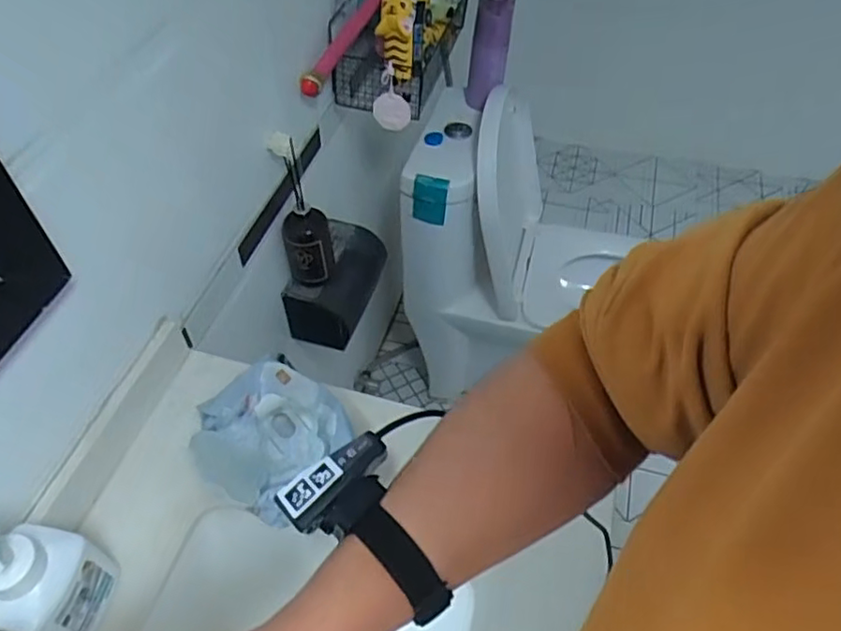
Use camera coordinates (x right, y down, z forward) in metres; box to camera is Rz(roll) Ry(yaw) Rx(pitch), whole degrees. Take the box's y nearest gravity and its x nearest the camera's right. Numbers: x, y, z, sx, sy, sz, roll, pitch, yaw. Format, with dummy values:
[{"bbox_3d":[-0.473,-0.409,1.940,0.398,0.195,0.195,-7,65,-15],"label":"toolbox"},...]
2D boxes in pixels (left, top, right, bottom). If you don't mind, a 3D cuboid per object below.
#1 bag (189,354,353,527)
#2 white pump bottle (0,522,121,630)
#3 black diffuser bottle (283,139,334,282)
[{"bbox_3d":[-0.165,0.135,0.707,0.171,0.058,0.156,30,57,21],"label":"bag"},{"bbox_3d":[-0.333,0.220,0.535,0.071,0.166,0.085,9,52,6],"label":"white pump bottle"},{"bbox_3d":[-0.185,-0.148,1.014,0.078,0.243,0.059,2,51,0],"label":"black diffuser bottle"}]

